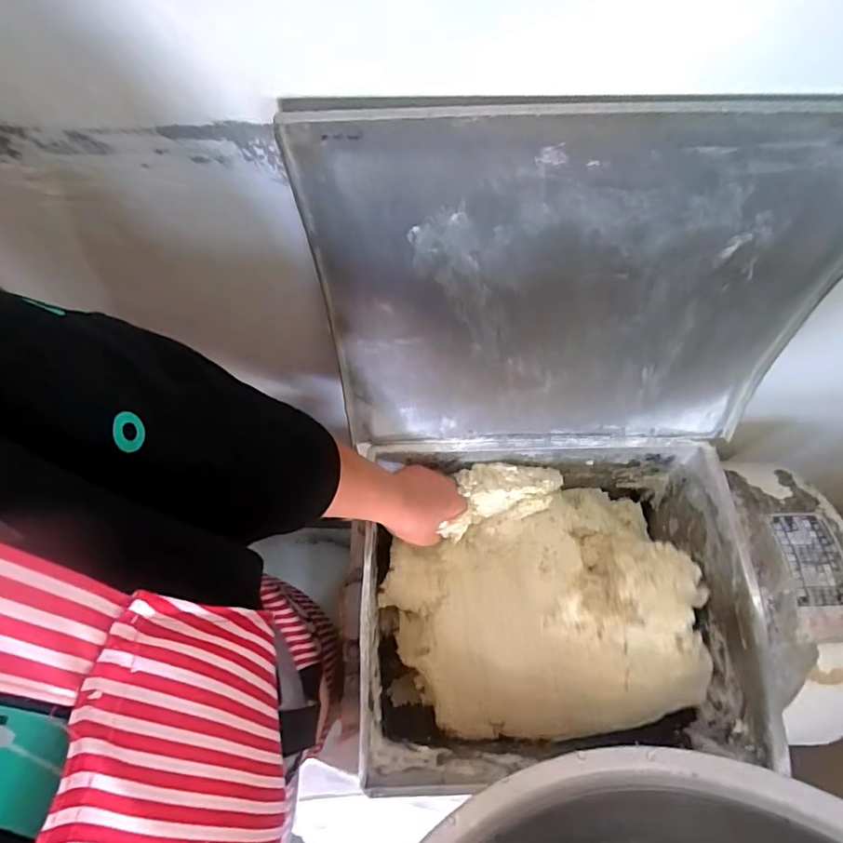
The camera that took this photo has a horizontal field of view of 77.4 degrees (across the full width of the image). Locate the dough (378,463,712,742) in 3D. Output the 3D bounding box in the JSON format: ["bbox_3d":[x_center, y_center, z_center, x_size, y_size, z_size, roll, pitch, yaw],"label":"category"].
[{"bbox_3d":[0.134,0.204,0.611,0.337,0.136,0.282,-3,68,-1],"label":"dough"}]

